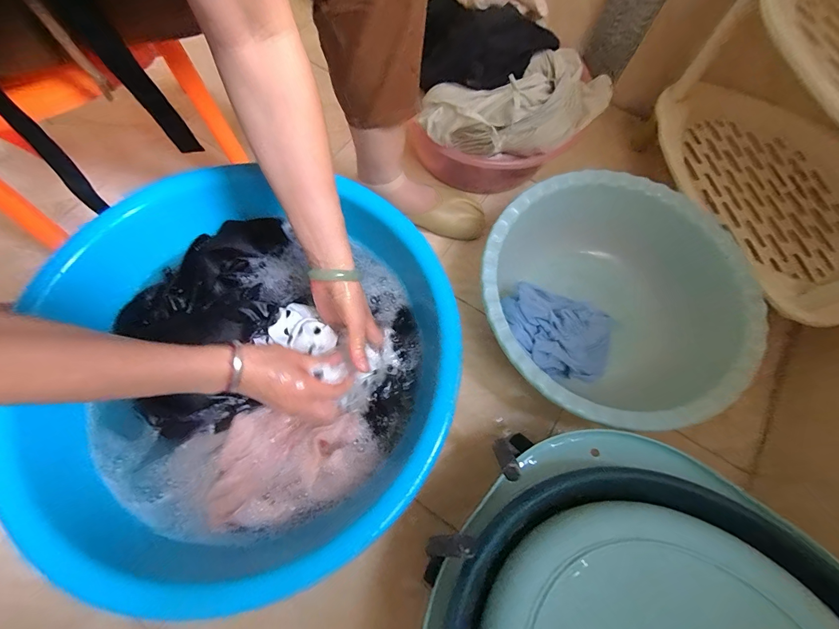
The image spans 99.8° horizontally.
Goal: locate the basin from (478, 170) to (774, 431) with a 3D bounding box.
[{"bbox_3d":[0.280,-0.026,0.542,0.378,0.130,0.376,1,69,-2],"label":"basin"}]

